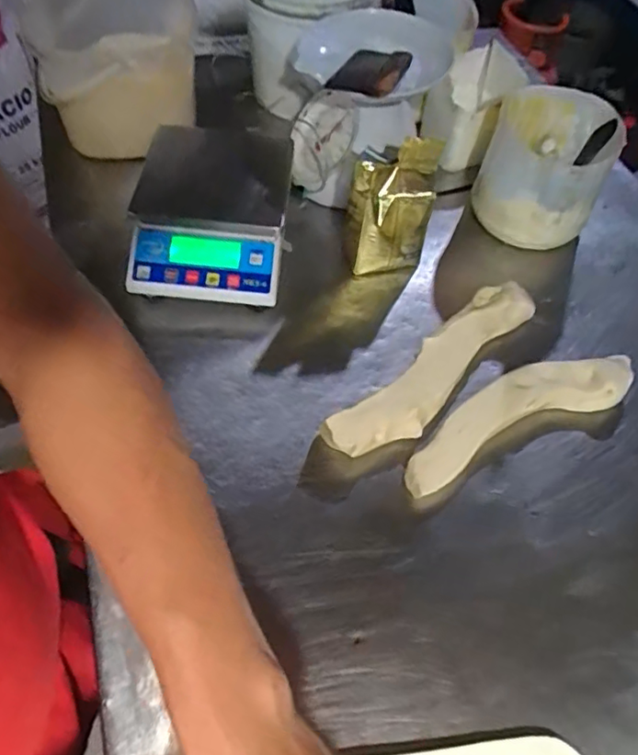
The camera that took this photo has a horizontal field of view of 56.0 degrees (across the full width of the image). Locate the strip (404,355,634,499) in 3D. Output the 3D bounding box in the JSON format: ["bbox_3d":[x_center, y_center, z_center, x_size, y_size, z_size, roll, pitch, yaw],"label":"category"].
[{"bbox_3d":[0.215,0.035,0.653,0.295,0.030,0.076,-21,60,-16],"label":"strip"}]

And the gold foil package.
[{"bbox_3d":[0.086,-0.195,0.716,0.099,0.159,0.046,-5,57,-7],"label":"gold foil package"}]

